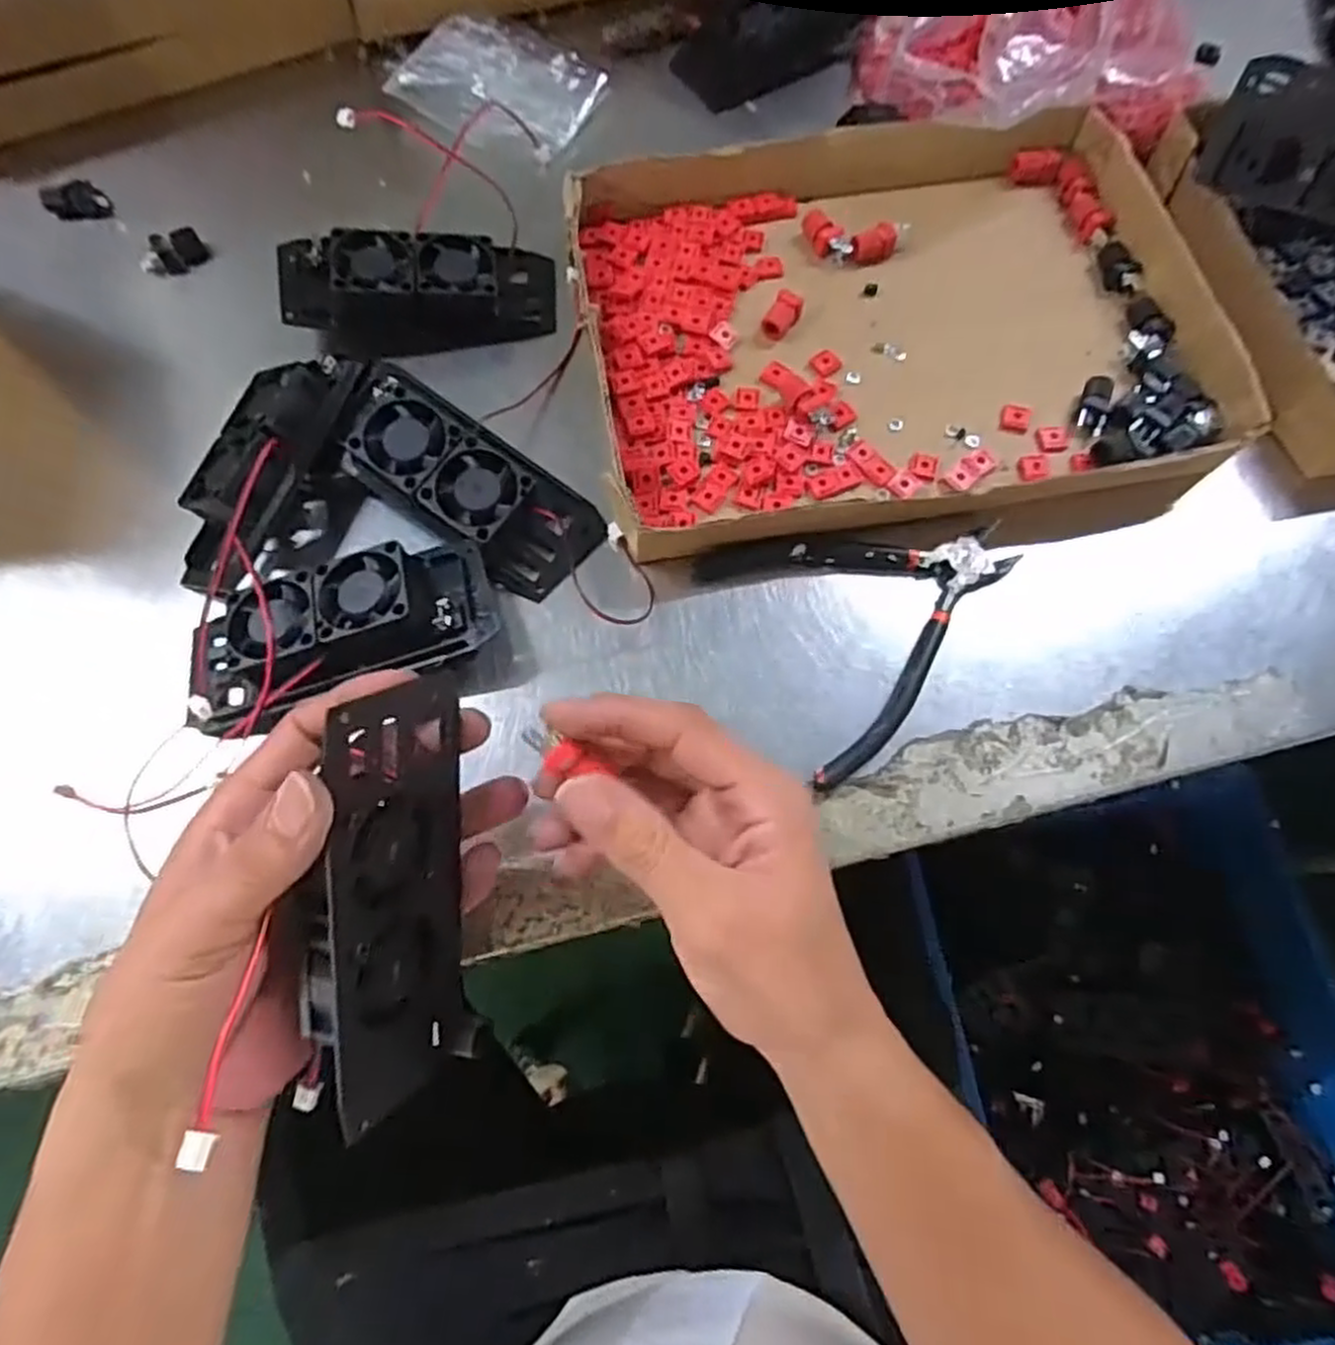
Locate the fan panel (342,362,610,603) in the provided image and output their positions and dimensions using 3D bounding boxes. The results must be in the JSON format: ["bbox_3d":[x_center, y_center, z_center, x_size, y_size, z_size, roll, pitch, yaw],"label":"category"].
[{"bbox_3d":[-0.095,-0.089,0.364,0.127,0.030,0.056,36,78,-6],"label":"fan panel"}]

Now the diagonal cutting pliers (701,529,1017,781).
[{"bbox_3d":[0.098,-0.032,0.354,0.132,0.013,0.118,-27,73,-9],"label":"diagonal cutting pliers"}]

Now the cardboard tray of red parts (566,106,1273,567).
[{"bbox_3d":[0.115,-0.184,0.406,0.317,0.038,0.260,-10,71,-3],"label":"cardboard tray of red parts"}]

